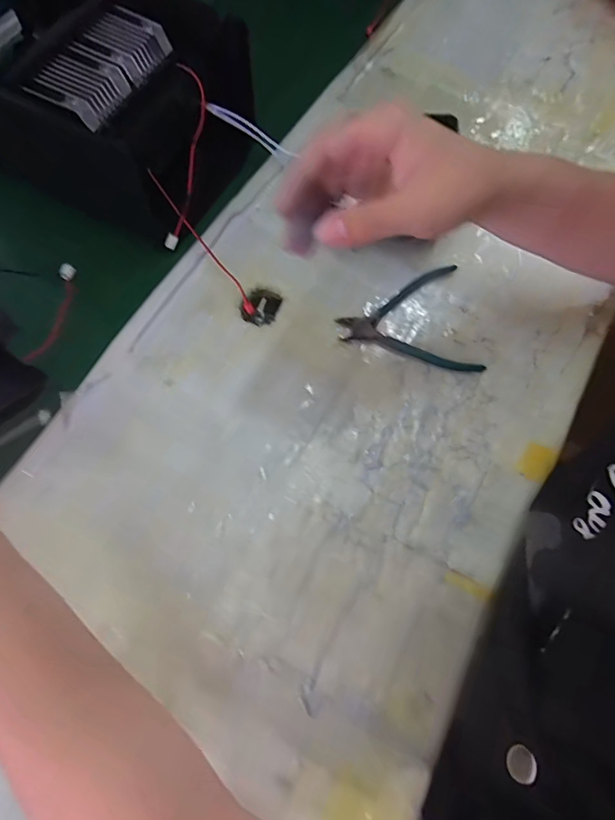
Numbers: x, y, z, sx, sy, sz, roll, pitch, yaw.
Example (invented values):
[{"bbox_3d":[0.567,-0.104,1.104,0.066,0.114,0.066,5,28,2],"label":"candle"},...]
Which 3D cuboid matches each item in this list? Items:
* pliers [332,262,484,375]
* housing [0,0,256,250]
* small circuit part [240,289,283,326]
[{"bbox_3d":[0.101,-0.085,0.437,0.133,0.008,0.121,-10,72,-5],"label":"pliers"},{"bbox_3d":[-0.242,-0.349,0.460,0.322,0.119,0.197,30,73,8],"label":"housing"},{"bbox_3d":[-0.048,-0.108,0.440,0.035,0.008,0.039,21,72,5],"label":"small circuit part"}]

